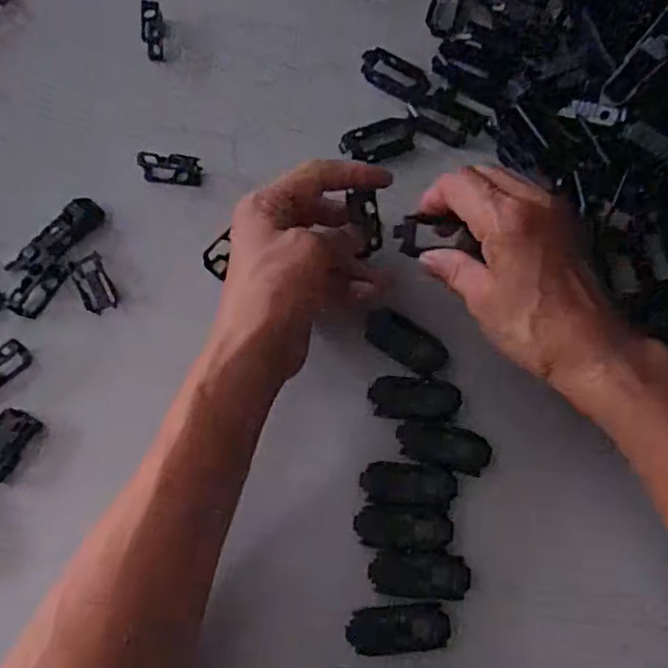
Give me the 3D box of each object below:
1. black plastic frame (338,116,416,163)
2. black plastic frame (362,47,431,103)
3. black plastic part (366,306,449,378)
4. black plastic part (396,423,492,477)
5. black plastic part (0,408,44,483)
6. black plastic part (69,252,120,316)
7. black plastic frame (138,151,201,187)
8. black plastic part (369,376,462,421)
[{"bbox_3d":[0.030,-0.128,0.438,0.052,0.006,0.028,-19,70,-7],"label":"black plastic frame"},{"bbox_3d":[0.041,-0.177,0.452,0.052,0.004,0.027,36,73,13],"label":"black plastic frame"},{"bbox_3d":[0.042,0.004,0.384,0.050,0.006,0.024,32,72,11],"label":"black plastic part"},{"bbox_3d":[0.061,0.062,0.367,0.052,0.005,0.023,12,69,4],"label":"black plastic part"},{"bbox_3d":[-0.184,0.062,0.372,0.020,0.012,0.040,27,71,10],"label":"black plastic part"},{"bbox_3d":[-0.147,-0.030,0.409,0.019,0.008,0.035,-25,71,-9],"label":"black plastic part"},{"bbox_3d":[-0.107,-0.108,0.435,0.039,0.017,0.013,9,69,4],"label":"black plastic frame"},{"bbox_3d":[0.046,0.036,0.374,0.050,0.005,0.024,4,69,2],"label":"black plastic part"}]

